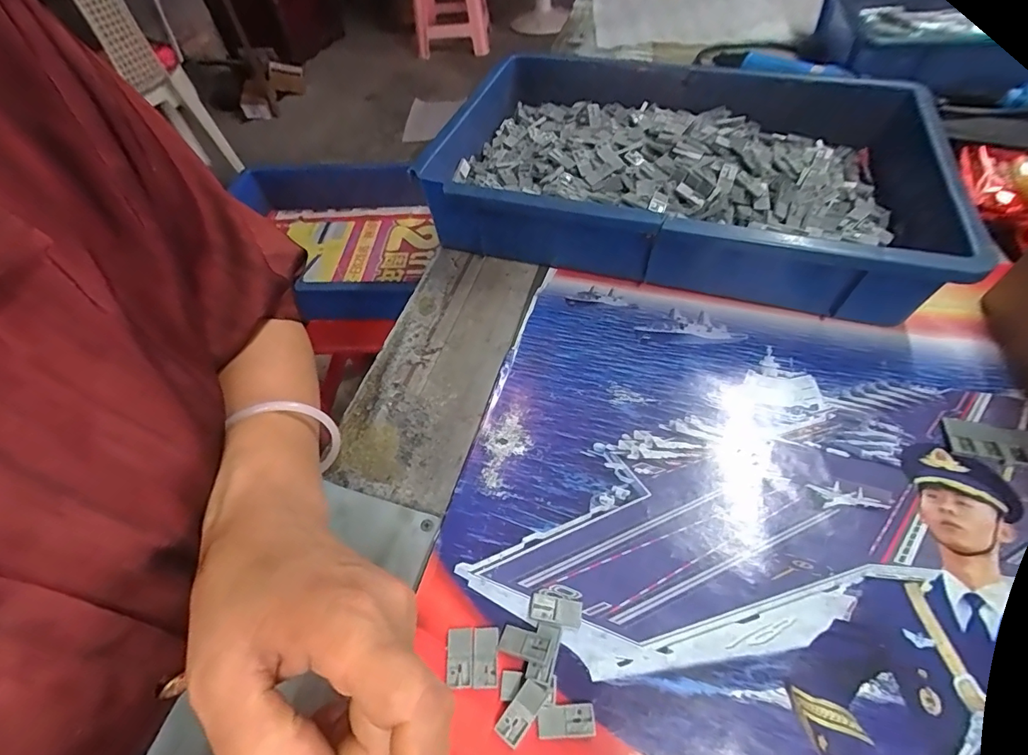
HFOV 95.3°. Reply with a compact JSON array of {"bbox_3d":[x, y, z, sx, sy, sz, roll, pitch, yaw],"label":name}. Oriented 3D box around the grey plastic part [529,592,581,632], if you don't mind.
[{"bbox_3d":[0.023,0.131,0.261,0.028,0.004,0.014,9,54,10],"label":"grey plastic part"}]

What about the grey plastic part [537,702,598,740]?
[{"bbox_3d":[0.026,0.170,0.231,0.027,0.004,0.014,-4,53,0],"label":"grey plastic part"}]

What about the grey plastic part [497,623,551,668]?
[{"bbox_3d":[0.006,0.142,0.248,0.027,0.004,0.014,8,53,24],"label":"grey plastic part"}]

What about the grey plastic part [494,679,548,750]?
[{"bbox_3d":[0.004,0.166,0.232,0.013,0.005,0.028,32,73,24],"label":"grey plastic part"}]

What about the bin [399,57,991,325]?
[{"bbox_3d":[0.157,-0.199,0.453,0.424,0.080,0.291,14,55,13],"label":"bin"}]

